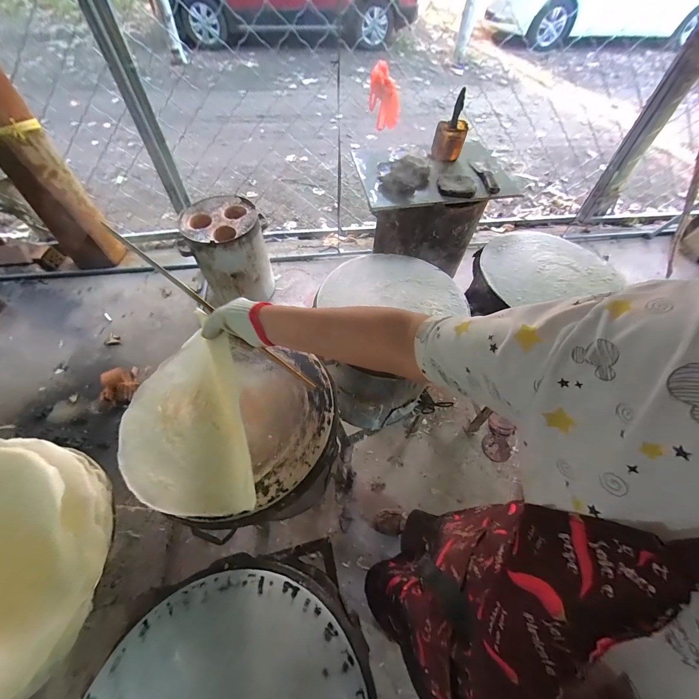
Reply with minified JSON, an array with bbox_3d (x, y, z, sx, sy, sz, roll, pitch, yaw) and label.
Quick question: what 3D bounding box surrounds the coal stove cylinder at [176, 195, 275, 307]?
[{"bbox_3d":[-0.631,-0.506,1.604,0.391,0.422,0.364,-20,60,-14],"label":"coal stove cylinder"}]

